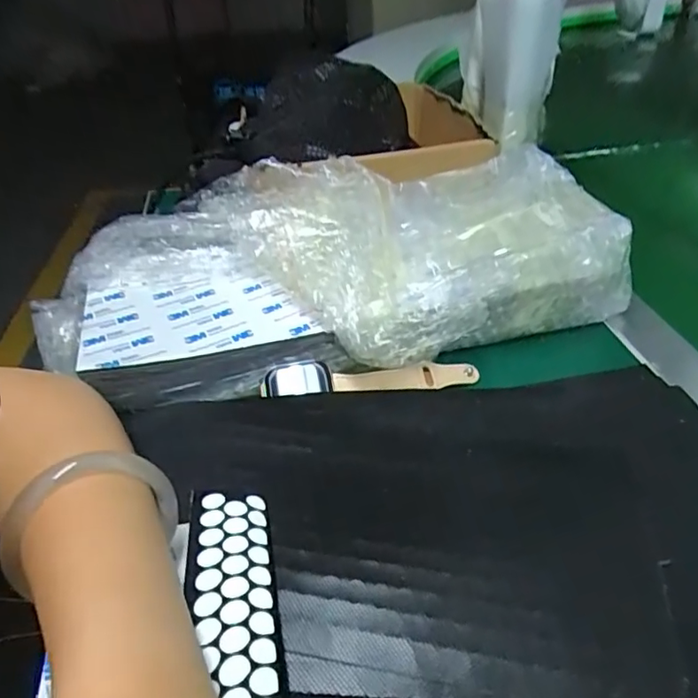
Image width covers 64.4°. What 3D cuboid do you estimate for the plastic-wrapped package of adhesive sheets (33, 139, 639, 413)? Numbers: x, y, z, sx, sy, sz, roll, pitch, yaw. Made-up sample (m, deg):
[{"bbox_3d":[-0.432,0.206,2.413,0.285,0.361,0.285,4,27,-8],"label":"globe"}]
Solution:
[{"bbox_3d":[-0.015,-0.055,0.368,0.379,0.057,0.180,-12,57,-4],"label":"plastic-wrapped package of adhesive sheets"}]

